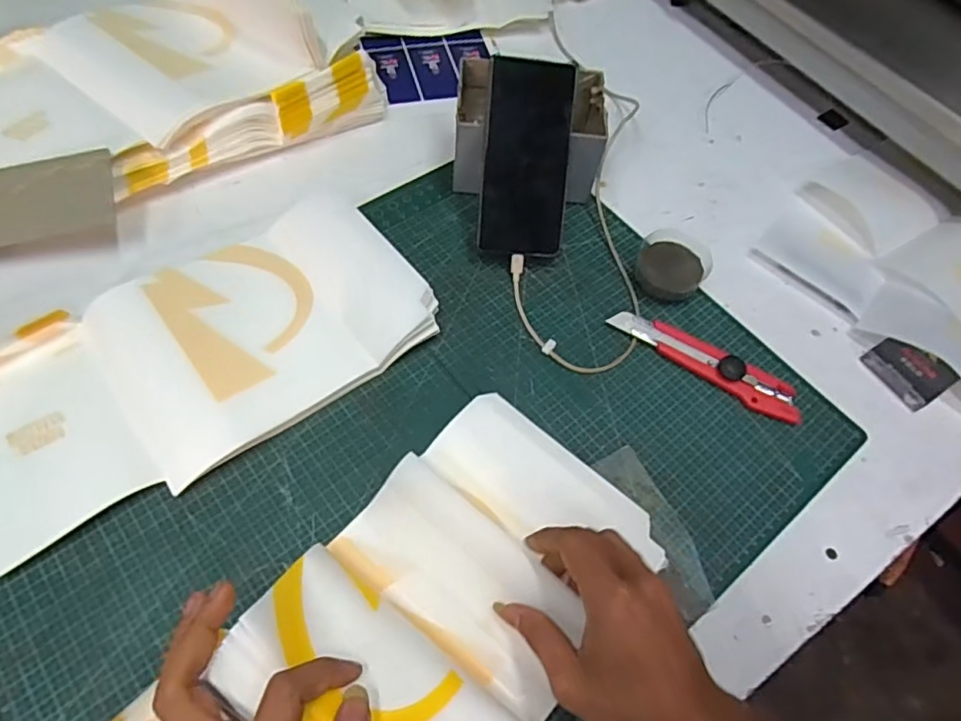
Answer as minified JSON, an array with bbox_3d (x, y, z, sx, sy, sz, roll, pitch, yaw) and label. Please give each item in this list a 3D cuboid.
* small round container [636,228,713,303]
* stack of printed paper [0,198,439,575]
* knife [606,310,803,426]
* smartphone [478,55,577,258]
[{"bbox_3d":[0.173,-0.086,0.534,0.060,0.031,0.069,21,61,7],"label":"small round container"},{"bbox_3d":[-0.217,-0.006,0.453,0.345,0.033,0.176,-33,68,-21],"label":"stack of printed paper"},{"bbox_3d":[0.190,0.001,0.494,0.166,0.015,0.029,33,63,13],"label":"knife"},{"bbox_3d":[0.040,-0.174,0.509,0.074,0.013,0.160,3,99,-3],"label":"smartphone"}]

